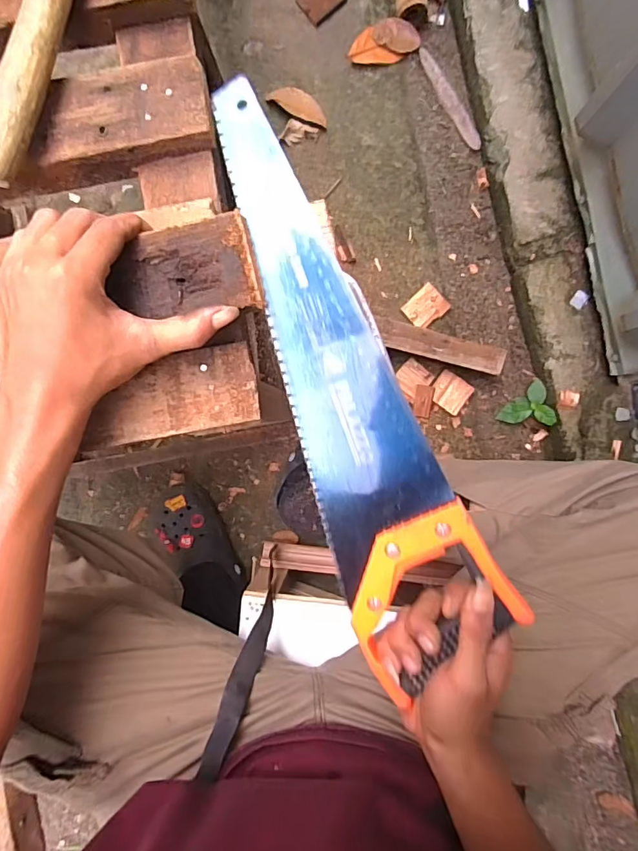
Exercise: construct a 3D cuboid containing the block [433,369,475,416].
[{"bbox_3d":[0.211,-0.053,0.759,0.057,0.017,0.053,34,90,2],"label":"block"}]

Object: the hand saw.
[{"bbox_3d":[0.025,-0.018,0.324,0.101,0.028,0.409,-20,96,1],"label":"hand saw"}]

